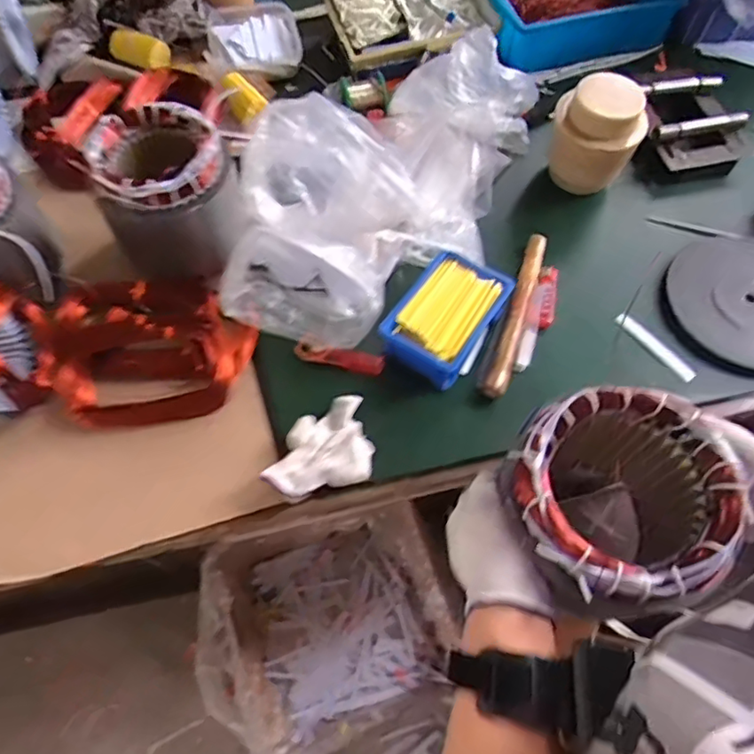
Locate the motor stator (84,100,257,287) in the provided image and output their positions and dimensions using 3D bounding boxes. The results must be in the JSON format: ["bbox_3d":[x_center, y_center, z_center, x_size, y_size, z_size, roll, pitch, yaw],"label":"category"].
[{"bbox_3d":[-0.243,-0.209,0.690,0.157,0.149,0.137,-32,68,-17],"label":"motor stator"}]

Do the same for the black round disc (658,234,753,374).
[{"bbox_3d":[0.473,-0.100,0.749,0.217,0.029,0.191,-38,70,-19],"label":"black round disc"}]

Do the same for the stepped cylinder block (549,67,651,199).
[{"bbox_3d":[0.293,-0.325,0.794,0.113,0.129,0.103,23,64,10],"label":"stepped cylinder block"}]

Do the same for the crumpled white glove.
[{"bbox_3d":[-0.062,0.075,0.619,0.116,0.037,0.096,-16,65,-10],"label":"crumpled white glove"}]

